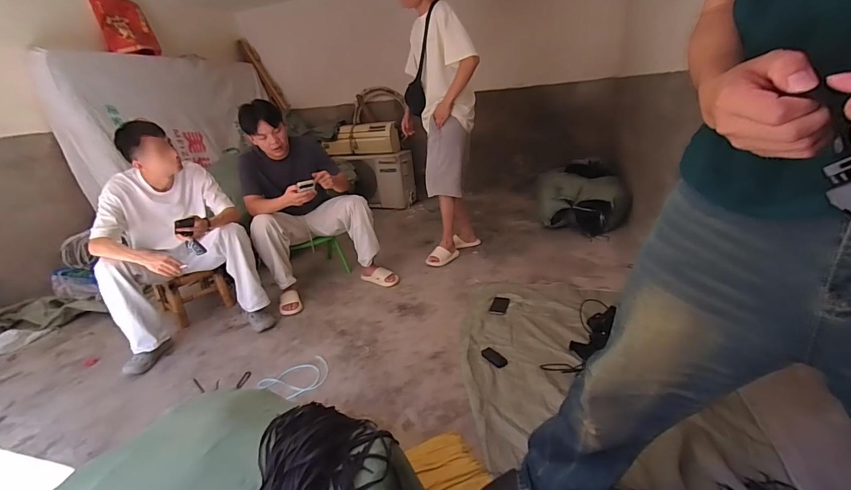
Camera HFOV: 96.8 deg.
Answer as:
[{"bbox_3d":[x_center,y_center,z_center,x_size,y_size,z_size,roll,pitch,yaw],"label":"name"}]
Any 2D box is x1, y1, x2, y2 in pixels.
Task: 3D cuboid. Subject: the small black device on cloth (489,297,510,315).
[{"bbox_3d":[0.367,0.302,1.873,0.082,0.010,0.158,4,23,22],"label":"small black device on cloth"}]

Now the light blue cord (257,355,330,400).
[{"bbox_3d":[-0.504,0.527,1.478,0.259,0.013,0.187,-15,23,-32],"label":"light blue cord"}]

